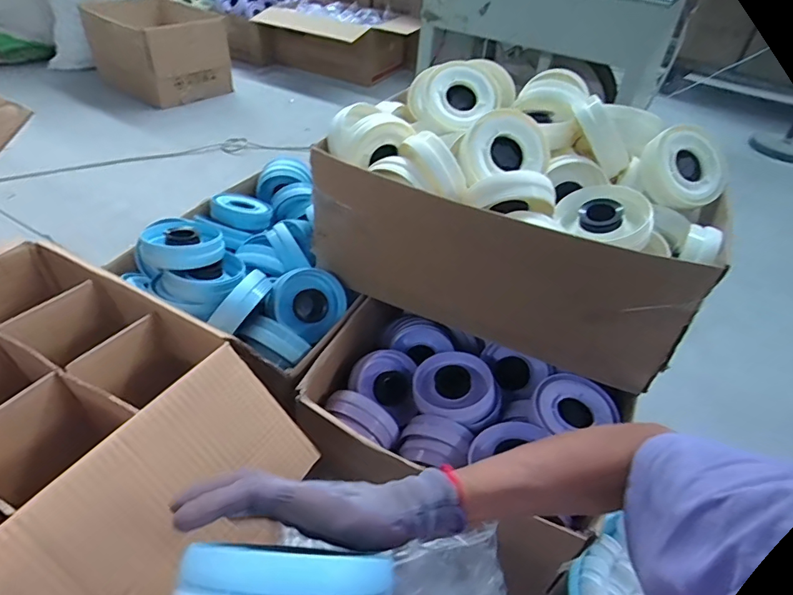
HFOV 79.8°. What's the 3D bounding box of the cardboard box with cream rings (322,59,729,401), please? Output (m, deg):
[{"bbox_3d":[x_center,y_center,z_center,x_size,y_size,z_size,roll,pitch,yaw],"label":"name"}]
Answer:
[{"bbox_3d":[0.203,-0.155,0.824,0.592,0.315,0.365,23,43,17],"label":"cardboard box with cream rings"}]

